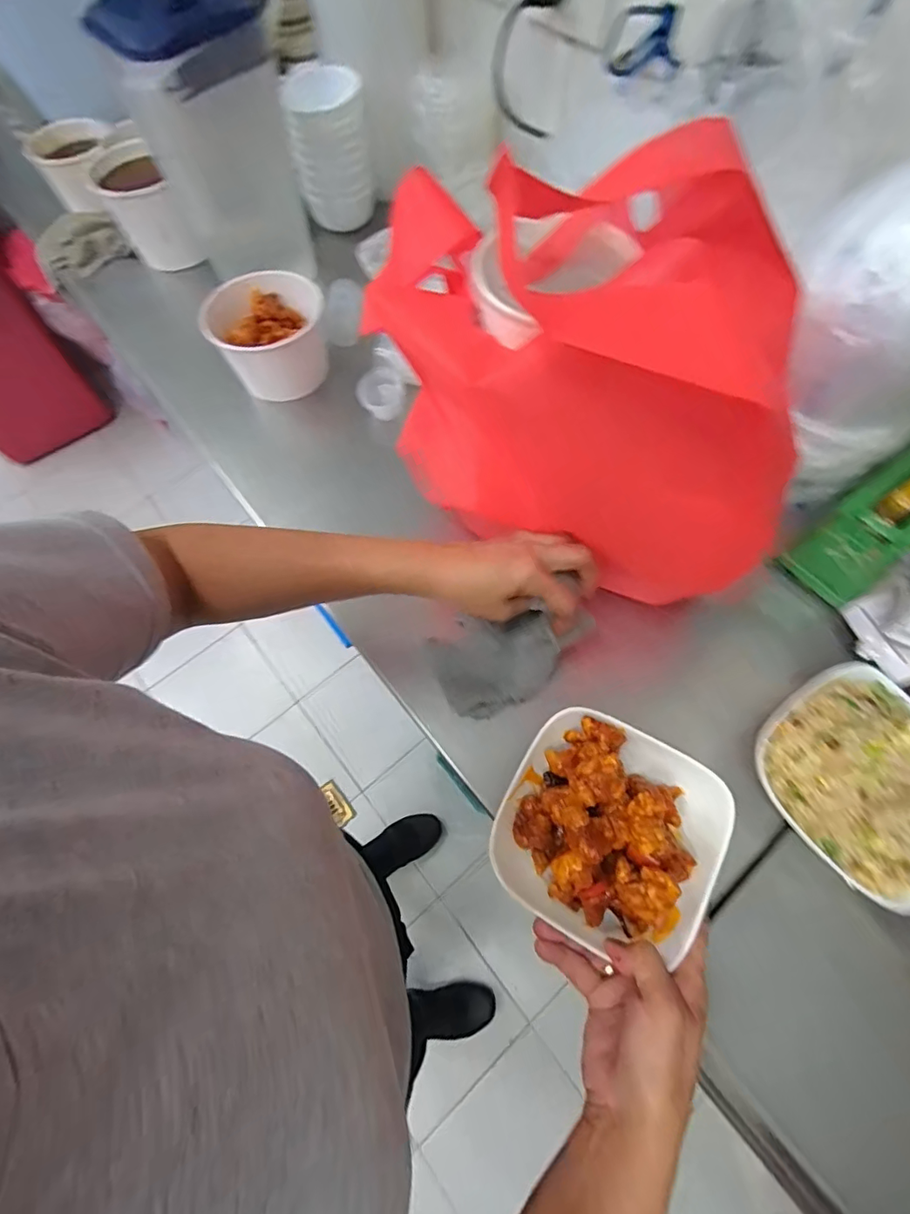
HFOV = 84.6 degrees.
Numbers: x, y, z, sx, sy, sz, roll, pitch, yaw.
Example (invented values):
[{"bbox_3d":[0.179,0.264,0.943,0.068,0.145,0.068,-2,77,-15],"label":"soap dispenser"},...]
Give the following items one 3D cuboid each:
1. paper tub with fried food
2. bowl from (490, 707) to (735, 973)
[{"bbox_3d":[-0.230,-0.336,0.628,0.123,0.084,0.133,-1,66,2],"label":"paper tub with fried food"},{"bbox_3d":[0.111,0.161,0.361,0.145,0.054,0.146,26,70,13],"label":"bowl"}]

